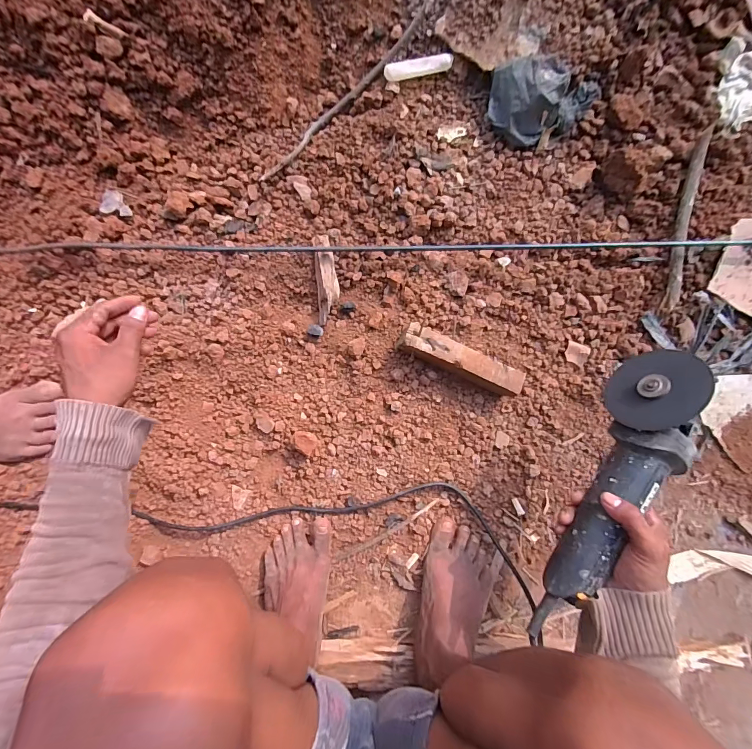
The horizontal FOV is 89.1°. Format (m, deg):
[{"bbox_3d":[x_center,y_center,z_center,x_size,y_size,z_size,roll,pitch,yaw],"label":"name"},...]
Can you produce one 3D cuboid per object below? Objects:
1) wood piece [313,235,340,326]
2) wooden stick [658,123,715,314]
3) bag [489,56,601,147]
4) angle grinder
[{"bbox_3d":[-0.076,-0.148,0.589,0.036,0.023,0.134,-4,89,0],"label":"wood piece"},{"bbox_3d":[0.476,-0.233,0.582,0.021,0.030,0.286,14,89,1],"label":"wooden stick"},{"bbox_3d":[0.257,-0.415,0.581,0.159,0.058,0.100,4,89,0],"label":"bag"},{"bbox_3d":[0.257,0.130,0.404,0.076,0.069,0.329,27,88,1],"label":"angle grinder"}]

